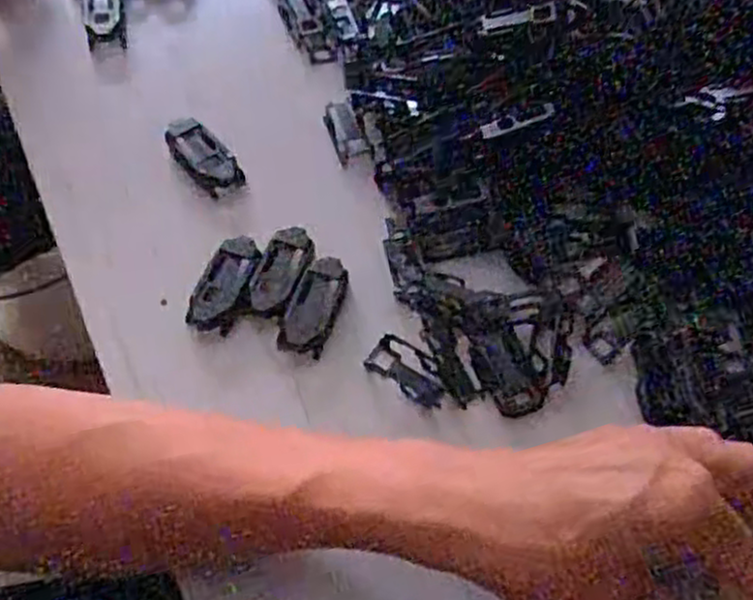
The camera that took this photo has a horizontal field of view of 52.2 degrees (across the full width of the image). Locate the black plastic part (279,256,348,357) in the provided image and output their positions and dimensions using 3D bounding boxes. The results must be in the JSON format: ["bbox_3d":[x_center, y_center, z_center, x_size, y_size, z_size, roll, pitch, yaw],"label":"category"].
[{"bbox_3d":[-0.030,0.003,0.366,0.023,0.008,0.048,18,62,6],"label":"black plastic part"}]

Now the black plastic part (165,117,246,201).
[{"bbox_3d":[-0.092,-0.076,0.409,0.052,0.007,0.025,42,67,18],"label":"black plastic part"}]

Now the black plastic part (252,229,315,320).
[{"bbox_3d":[-0.046,-0.014,0.370,0.021,0.004,0.048,24,63,9],"label":"black plastic part"}]

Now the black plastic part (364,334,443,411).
[{"bbox_3d":[0.016,0.033,0.357,0.040,0.006,0.021,32,64,13],"label":"black plastic part"}]

